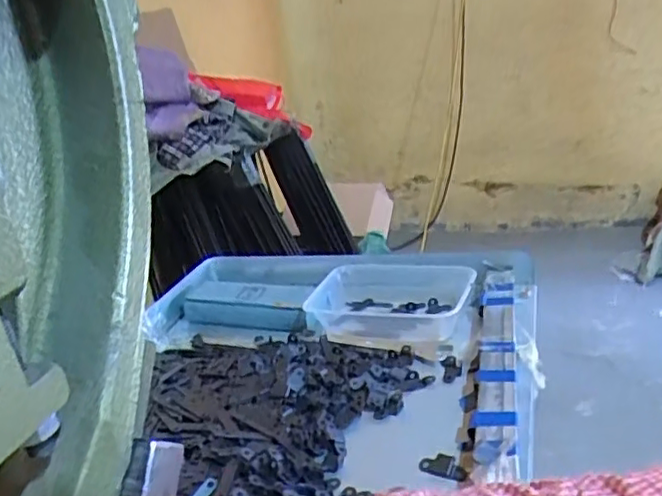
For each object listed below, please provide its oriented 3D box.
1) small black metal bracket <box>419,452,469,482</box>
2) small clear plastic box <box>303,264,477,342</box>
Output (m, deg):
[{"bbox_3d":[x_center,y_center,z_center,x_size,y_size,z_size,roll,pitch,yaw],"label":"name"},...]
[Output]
[{"bbox_3d":[0.081,0.155,0.465,0.036,0.006,0.016,9,27,32],"label":"small black metal bracket"},{"bbox_3d":[0.063,0.057,0.696,0.161,0.047,0.115,0,23,20],"label":"small clear plastic box"}]

